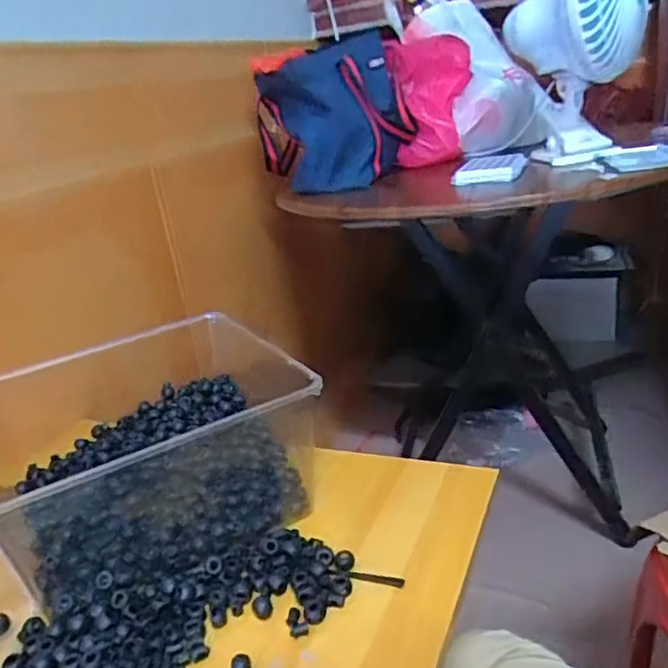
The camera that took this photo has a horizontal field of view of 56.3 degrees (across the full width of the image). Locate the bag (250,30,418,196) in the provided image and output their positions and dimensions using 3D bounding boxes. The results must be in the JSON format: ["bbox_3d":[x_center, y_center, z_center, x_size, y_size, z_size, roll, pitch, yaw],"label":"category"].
[{"bbox_3d":[-0.001,-0.381,1.080,0.253,0.279,0.154,-9,50,31],"label":"bag"}]

